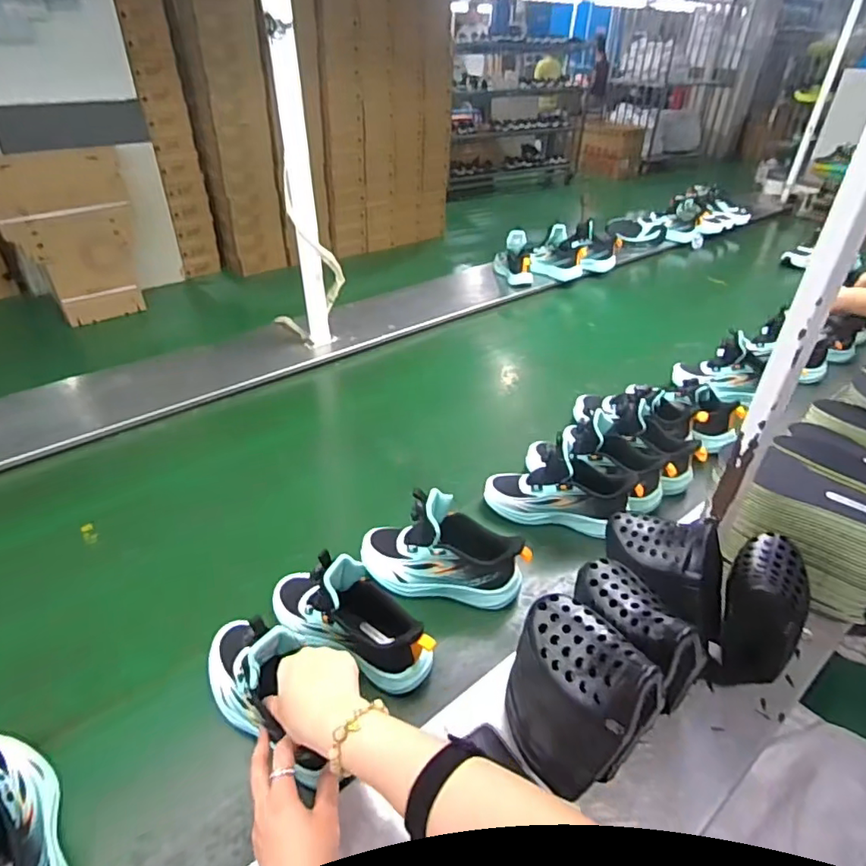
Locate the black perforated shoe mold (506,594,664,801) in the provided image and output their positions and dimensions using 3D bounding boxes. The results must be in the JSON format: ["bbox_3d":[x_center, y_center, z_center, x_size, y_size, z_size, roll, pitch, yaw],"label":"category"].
[{"bbox_3d":[0.132,0.245,0.507,0.085,0.167,0.133,-12,38,-16],"label":"black perforated shoe mold"}]

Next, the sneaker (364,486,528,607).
[{"bbox_3d":[0.014,0.147,0.715,0.221,0.112,0.089,4,36,5],"label":"sneaker"}]

